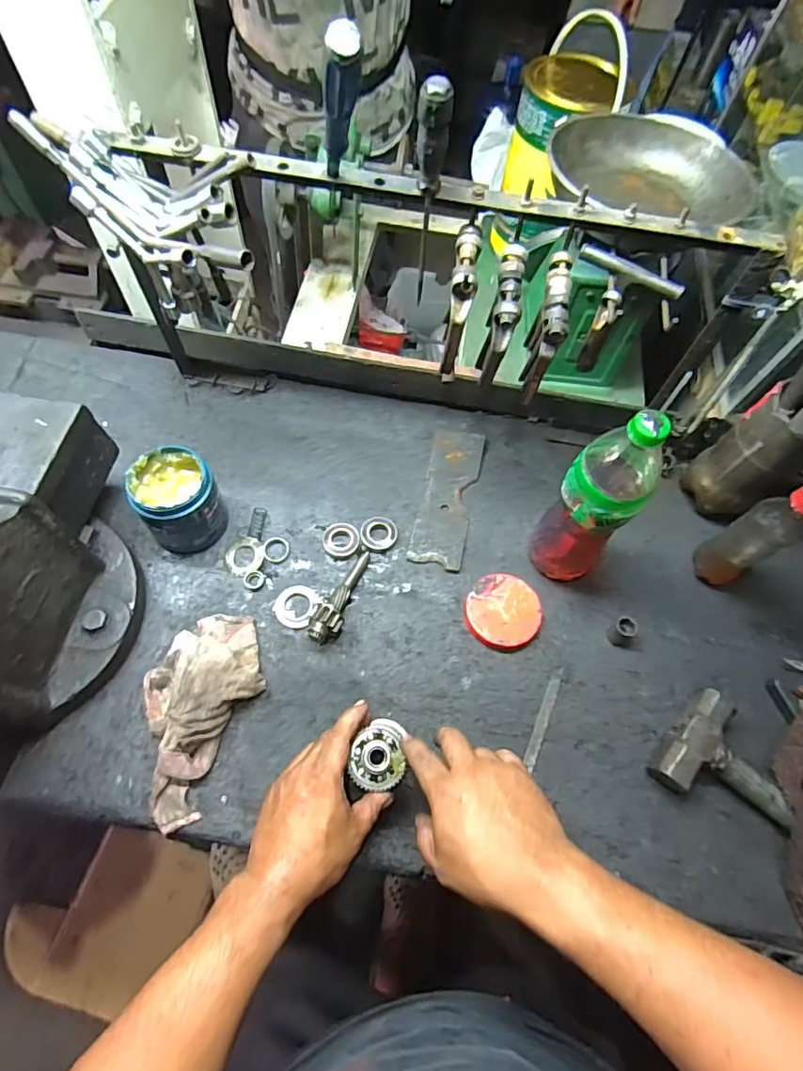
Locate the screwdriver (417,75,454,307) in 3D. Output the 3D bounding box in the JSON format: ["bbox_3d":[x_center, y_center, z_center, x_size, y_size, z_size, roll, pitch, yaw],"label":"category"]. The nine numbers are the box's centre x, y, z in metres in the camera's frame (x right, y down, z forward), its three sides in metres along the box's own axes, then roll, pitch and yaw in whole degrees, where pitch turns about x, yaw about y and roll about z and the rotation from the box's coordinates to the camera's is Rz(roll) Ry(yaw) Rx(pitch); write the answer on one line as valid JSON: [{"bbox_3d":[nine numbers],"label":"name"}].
[{"bbox_3d":[0.023,-0.308,0.482,0.025,0.174,0.024,4,64,-3],"label":"screwdriver"}]

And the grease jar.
[{"bbox_3d":[-0.262,-0.042,0.637,0.084,0.103,0.087,2,64,-4],"label":"grease jar"}]

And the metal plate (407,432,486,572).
[{"bbox_3d":[0.063,-0.053,0.717,0.069,0.009,0.204,15,65,-2],"label":"metal plate"}]

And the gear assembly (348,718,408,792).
[{"bbox_3d":[-0.022,0.218,0.536,0.057,0.051,0.068,6,65,-1],"label":"gear assembly"}]

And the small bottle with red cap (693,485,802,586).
[{"bbox_3d":[0.404,0.002,0.607,0.049,0.195,0.056,-24,68,-15],"label":"small bottle with red cap"}]

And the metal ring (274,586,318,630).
[{"bbox_3d":[-0.126,0.083,0.637,0.048,0.005,0.052,2,64,-4],"label":"metal ring"}]

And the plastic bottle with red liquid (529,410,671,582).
[{"bbox_3d":[0.205,-0.029,0.566,0.076,0.274,0.081,-39,73,-20],"label":"plastic bottle with red liquid"}]

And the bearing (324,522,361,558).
[{"bbox_3d":[-0.076,0.007,0.679,0.044,0.013,0.045,2,64,-3],"label":"bearing"}]

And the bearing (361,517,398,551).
[{"bbox_3d":[-0.028,-0.003,0.686,0.045,0.009,0.046,1,65,-3],"label":"bearing"}]

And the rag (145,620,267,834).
[{"bbox_3d":[-0.222,0.182,0.567,0.110,0.040,0.213,17,64,4],"label":"rag"}]

